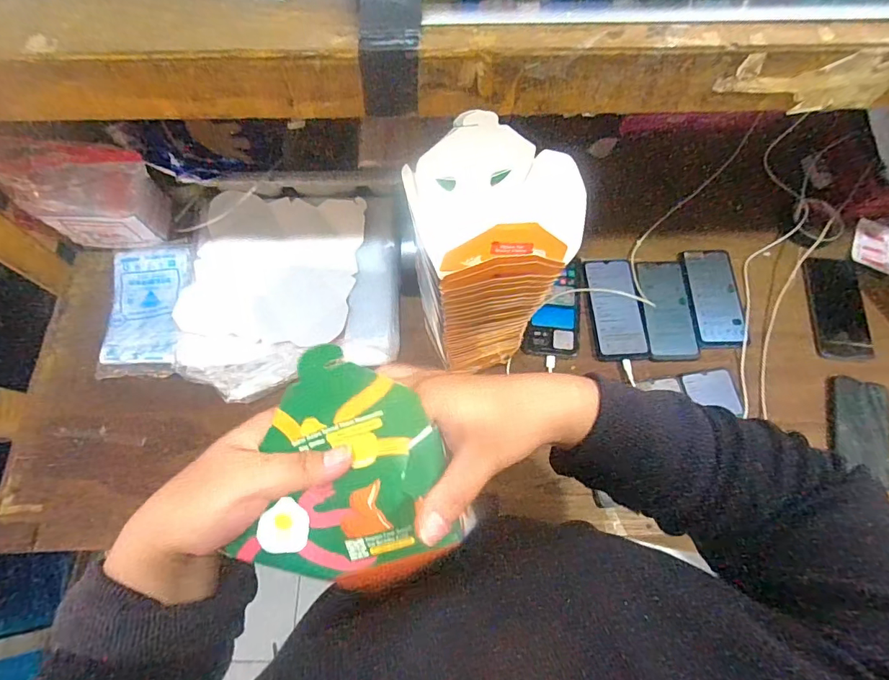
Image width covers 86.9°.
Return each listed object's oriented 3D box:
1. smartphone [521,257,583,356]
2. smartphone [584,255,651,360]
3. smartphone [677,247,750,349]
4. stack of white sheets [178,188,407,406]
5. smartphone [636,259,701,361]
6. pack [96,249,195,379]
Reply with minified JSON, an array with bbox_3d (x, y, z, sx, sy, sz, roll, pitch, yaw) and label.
[{"bbox_3d":[0.167,-0.055,0.711,0.082,0.012,0.158,6,68,2],"label":"smartphone"},{"bbox_3d":[0.260,-0.053,0.710,0.073,0.008,0.166,-3,68,-1],"label":"smartphone"},{"bbox_3d":[0.413,-0.066,0.713,0.079,0.013,0.155,-3,68,-2],"label":"smartphone"},{"bbox_3d":[-0.230,-0.075,0.706,0.314,0.037,0.313,-2,68,-1],"label":"stack of white sheets"},{"bbox_3d":[0.331,-0.046,0.701,0.072,0.009,0.159,-3,68,-1],"label":"smartphone"},{"bbox_3d":[-0.439,-0.045,0.695,0.113,0.014,0.203,-2,71,-3],"label":"pack"}]

